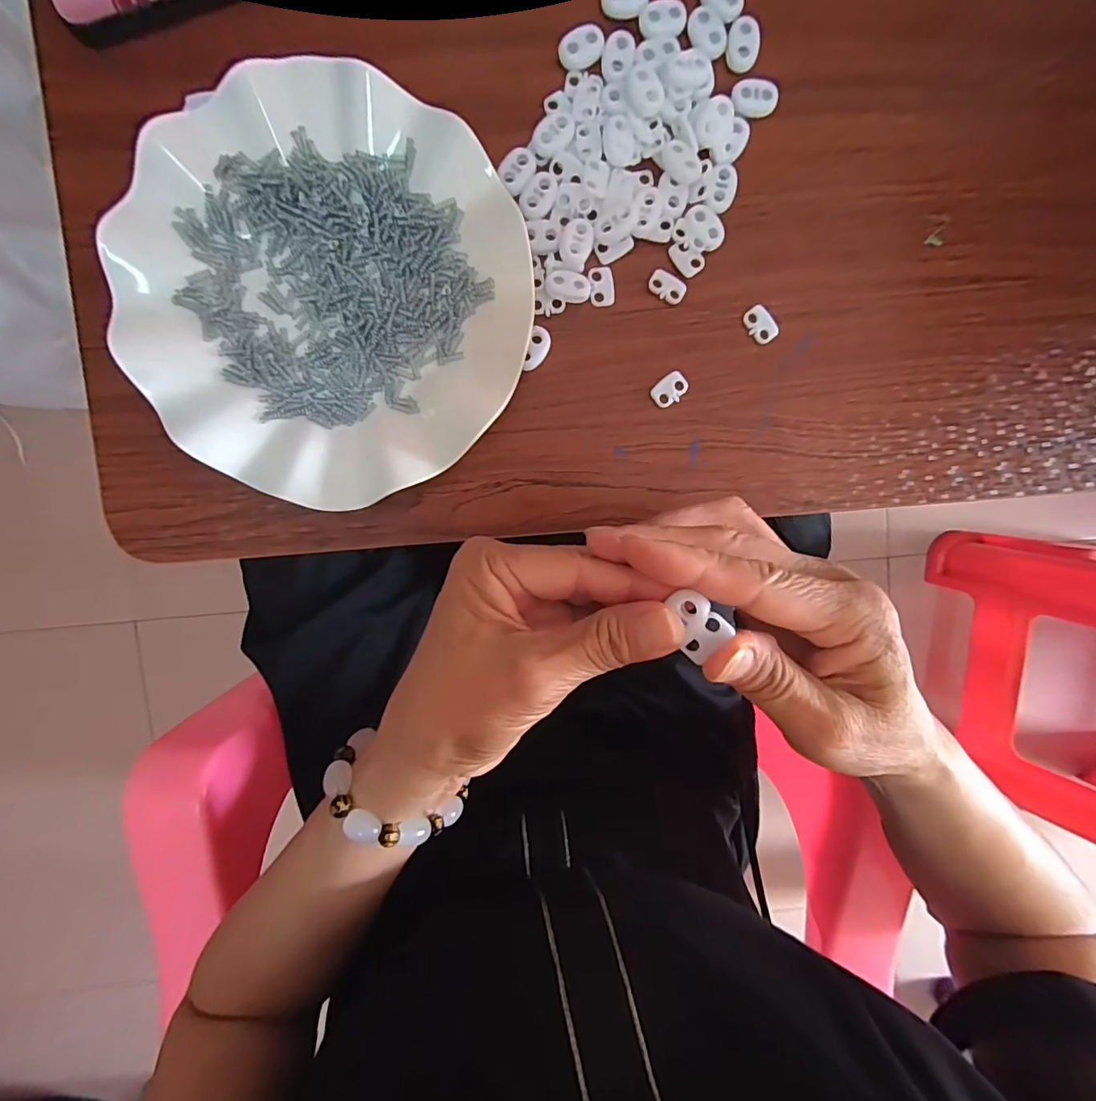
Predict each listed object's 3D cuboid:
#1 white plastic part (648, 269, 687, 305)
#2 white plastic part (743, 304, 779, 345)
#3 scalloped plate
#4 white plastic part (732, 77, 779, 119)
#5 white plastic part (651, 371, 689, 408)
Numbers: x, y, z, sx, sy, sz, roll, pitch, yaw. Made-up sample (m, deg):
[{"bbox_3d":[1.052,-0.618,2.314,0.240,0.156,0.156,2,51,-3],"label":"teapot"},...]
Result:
[{"bbox_3d":[0.061,-0.134,0.255,0.020,0.004,0.013,24,94,-5],"label":"white plastic part"},{"bbox_3d":[0.111,-0.116,0.259,0.014,0.004,0.019,-33,97,0],"label":"white plastic part"},{"bbox_3d":[-0.101,-0.118,0.236,0.179,0.023,0.182,0,96,-3],"label":"scalloped plate"},{"bbox_3d":[0.102,-0.222,0.247,0.021,0.005,0.016,-7,96,-3],"label":"white plastic part"},{"bbox_3d":[0.063,-0.083,0.260,0.019,0.004,0.014,-33,97,1],"label":"white plastic part"}]

